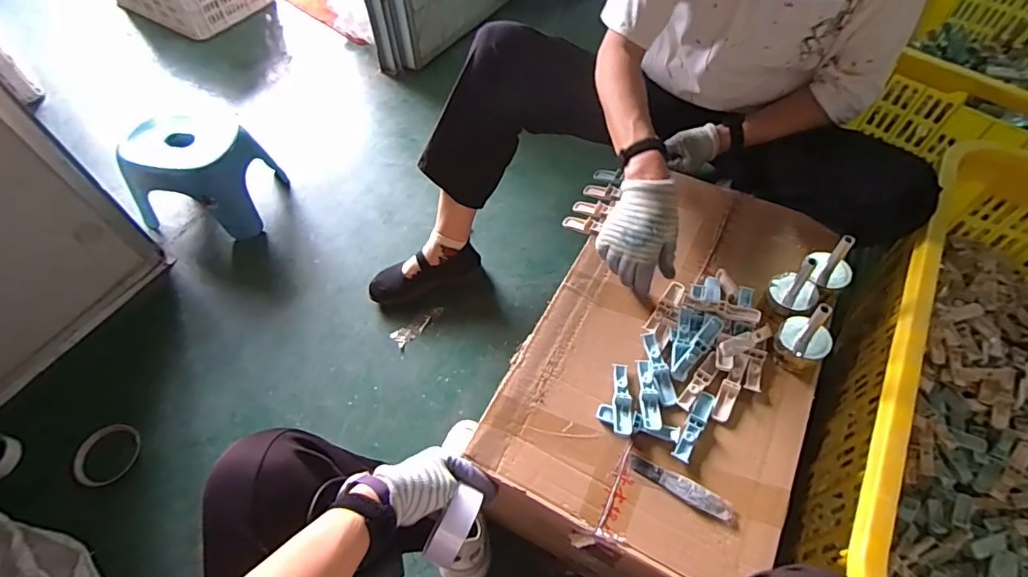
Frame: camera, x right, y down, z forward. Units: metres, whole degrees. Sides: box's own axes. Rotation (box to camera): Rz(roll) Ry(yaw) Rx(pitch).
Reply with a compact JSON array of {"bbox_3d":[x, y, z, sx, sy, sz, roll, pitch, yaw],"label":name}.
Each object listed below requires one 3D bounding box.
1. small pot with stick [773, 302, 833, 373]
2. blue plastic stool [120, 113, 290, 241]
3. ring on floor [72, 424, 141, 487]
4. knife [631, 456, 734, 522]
[{"bbox_3d":[0.356,0.055,0.620,0.057,0.091,0.055,-2,57,3],"label":"small pot with stick"},{"bbox_3d":[-0.667,-0.253,1.098,0.253,0.205,0.193,5,57,4],"label":"blue plastic stool"},{"bbox_3d":[-0.730,0.297,0.921,0.096,0.014,0.105,0,56,1],"label":"ring on floor"},{"bbox_3d":[0.187,0.224,0.579,0.114,0.007,0.026,22,61,17],"label":"knife"}]

